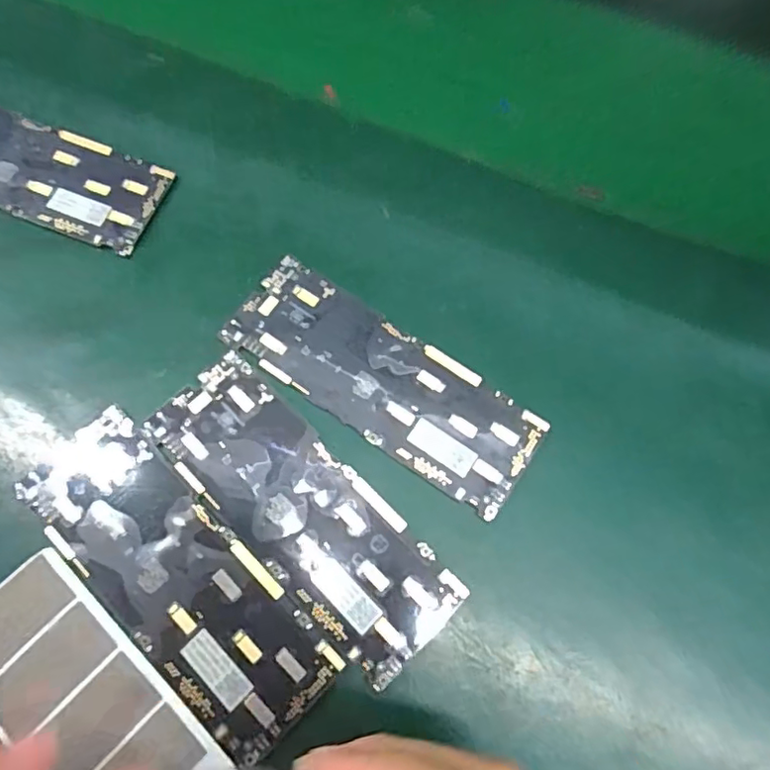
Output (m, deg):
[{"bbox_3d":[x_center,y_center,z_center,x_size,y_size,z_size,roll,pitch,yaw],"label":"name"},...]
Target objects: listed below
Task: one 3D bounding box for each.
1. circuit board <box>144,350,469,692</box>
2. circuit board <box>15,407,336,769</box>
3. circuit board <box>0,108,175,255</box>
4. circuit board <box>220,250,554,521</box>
[{"bbox_3d":[-0.030,0.044,0.208,0.044,0.004,0.122,-43,77,-15],"label":"circuit board"},{"bbox_3d":[-0.073,0.065,0.199,0.043,0.004,0.122,-42,77,-15],"label":"circuit board"},{"bbox_3d":[-0.155,-0.094,0.253,0.122,0.009,0.044,20,71,5],"label":"circuit board"},{"bbox_3d":[-0.001,-0.002,0.225,0.124,0.004,0.044,34,73,9],"label":"circuit board"}]

